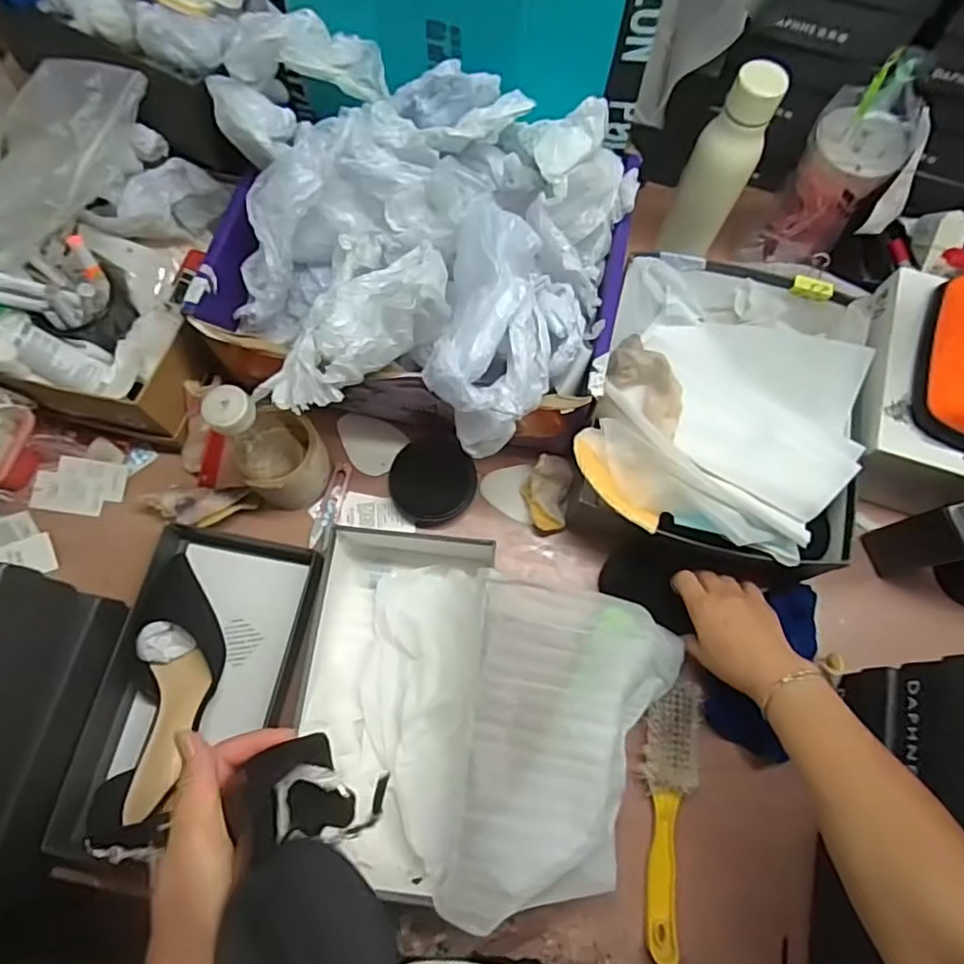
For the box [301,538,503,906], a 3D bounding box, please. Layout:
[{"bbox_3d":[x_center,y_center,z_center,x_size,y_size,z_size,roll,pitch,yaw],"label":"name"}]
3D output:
[{"bbox_3d":[-0.090,0.194,0.559,0.165,0.075,0.295,9,71,2],"label":"box"}]

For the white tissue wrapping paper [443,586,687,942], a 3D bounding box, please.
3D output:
[{"bbox_3d":[0.066,0.226,0.508,0.189,0.049,0.266,13,72,3],"label":"white tissue wrapping paper"}]

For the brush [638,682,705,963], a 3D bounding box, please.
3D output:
[{"bbox_3d":[0.166,0.302,0.546,0.050,0.030,0.224,13,72,3],"label":"brush"}]

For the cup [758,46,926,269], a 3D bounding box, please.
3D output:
[{"bbox_3d":[0.379,-0.331,0.636,0.086,0.210,0.080,0,71,-1],"label":"cup"}]

